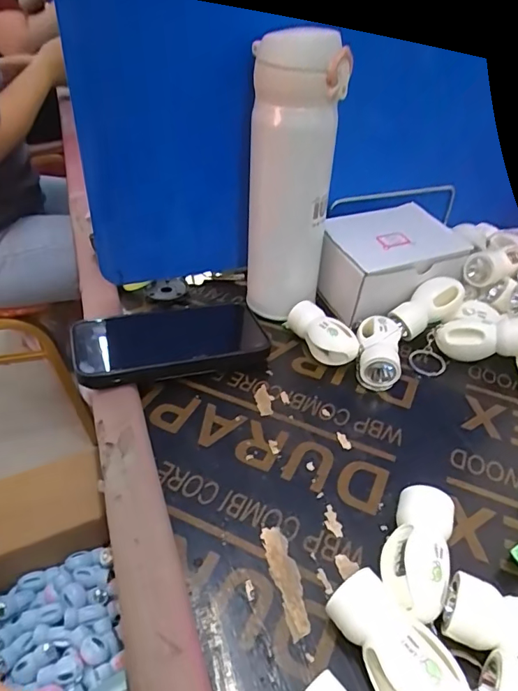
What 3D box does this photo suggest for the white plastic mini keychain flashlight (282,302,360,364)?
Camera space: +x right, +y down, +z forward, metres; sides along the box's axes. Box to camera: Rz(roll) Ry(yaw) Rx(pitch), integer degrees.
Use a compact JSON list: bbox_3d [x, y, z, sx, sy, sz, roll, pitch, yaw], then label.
[{"bbox_3d":[0.053,-0.008,0.401,0.030,0.032,0.067,-16,42,-22],"label":"white plastic mini keychain flashlight"}]

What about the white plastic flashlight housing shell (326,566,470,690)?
[{"bbox_3d":[0.063,0.139,0.218,0.031,0.031,0.065,-21,44,-27],"label":"white plastic flashlight housing shell"}]

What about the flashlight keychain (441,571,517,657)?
[{"bbox_3d":[0.121,0.135,0.227,0.066,0.022,0.028,15,40,16],"label":"flashlight keychain"}]

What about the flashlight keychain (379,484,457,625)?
[{"bbox_3d":[0.083,0.109,0.256,0.032,0.030,0.065,16,40,16],"label":"flashlight keychain"}]

